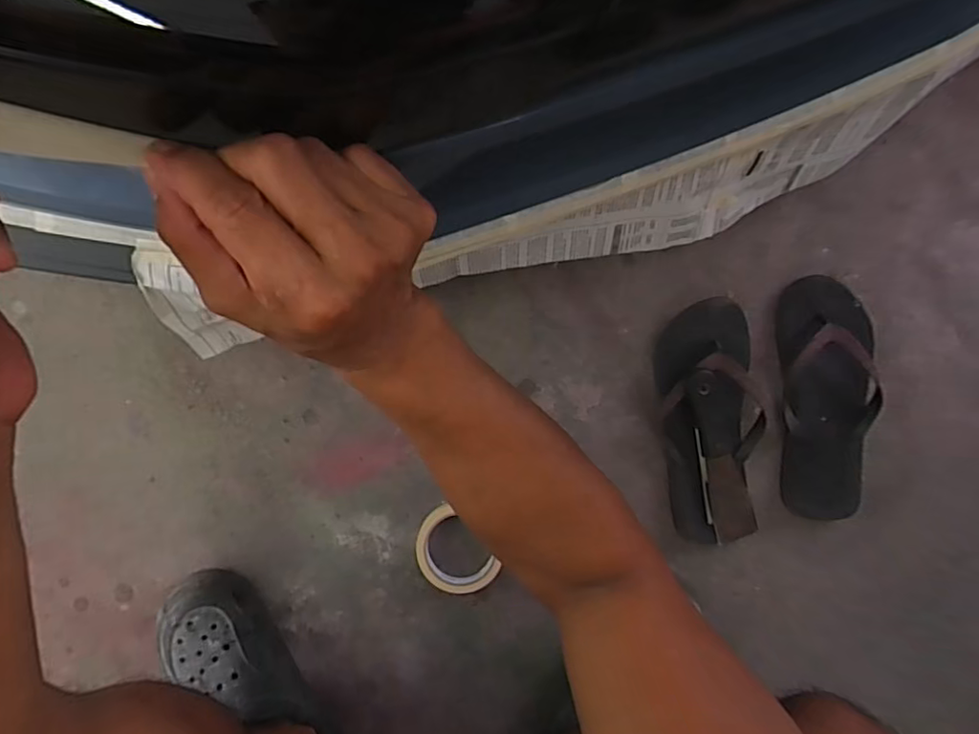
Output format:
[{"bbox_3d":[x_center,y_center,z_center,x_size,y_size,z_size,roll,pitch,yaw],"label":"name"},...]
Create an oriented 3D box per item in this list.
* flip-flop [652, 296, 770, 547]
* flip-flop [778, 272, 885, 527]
[{"bbox_3d":[0.254,0.061,0.660,0.112,0.046,0.263,-7,90,-2],"label":"flip-flop"},{"bbox_3d":[0.394,0.038,0.670,0.113,0.049,0.280,1,89,-2],"label":"flip-flop"}]

